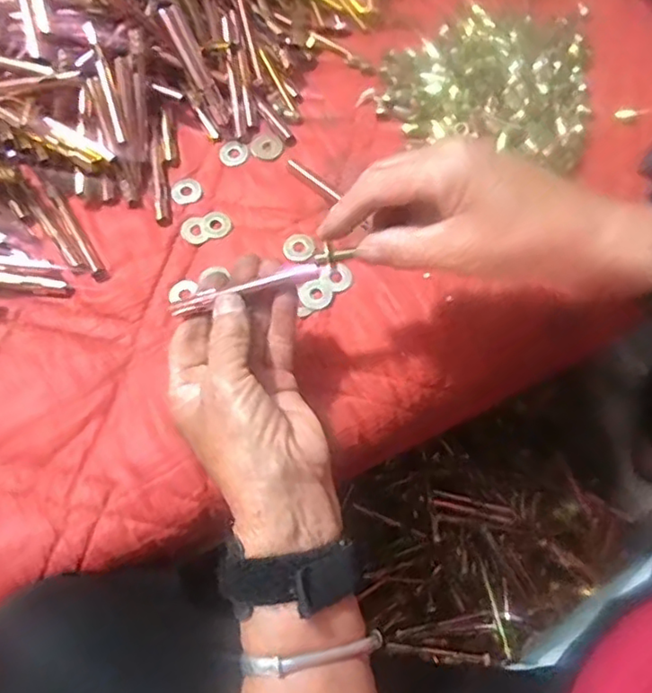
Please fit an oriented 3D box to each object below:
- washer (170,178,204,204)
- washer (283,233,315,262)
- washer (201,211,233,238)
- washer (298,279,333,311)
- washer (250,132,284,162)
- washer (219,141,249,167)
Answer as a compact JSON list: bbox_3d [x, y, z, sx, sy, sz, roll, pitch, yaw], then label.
[{"bbox_3d":[-0.104,-0.116,0.463,0.023,0.004,0.021,0,70,0],"label":"washer"},{"bbox_3d":[-0.019,-0.070,0.435,0.022,0.004,0.020,0,71,1],"label":"washer"},{"bbox_3d":[-0.079,-0.089,0.446,0.020,0.004,0.021,0,70,0],"label":"washer"},{"bbox_3d":[-0.007,-0.036,0.423,0.022,0.004,0.021,0,70,0],"label":"washer"},{"bbox_3d":[-0.045,-0.153,0.471,0.024,0.004,0.025,-28,72,-10],"label":"washer"},{"bbox_3d":[-0.071,-0.150,0.478,0.022,0.004,0.021,0,70,0],"label":"washer"}]

